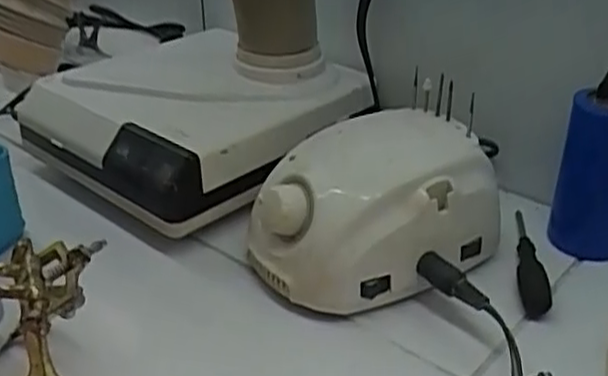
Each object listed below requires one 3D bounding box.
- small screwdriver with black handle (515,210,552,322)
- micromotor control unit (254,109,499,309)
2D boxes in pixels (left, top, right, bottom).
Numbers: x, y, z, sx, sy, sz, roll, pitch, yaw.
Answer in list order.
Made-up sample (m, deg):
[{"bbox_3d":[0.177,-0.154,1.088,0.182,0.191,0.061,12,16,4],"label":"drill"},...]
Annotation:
[{"bbox_3d":[0.142,0.044,0.445,0.018,0.013,0.109,6,31,11],"label":"small screwdriver with black handle"},{"bbox_3d":[0.039,0.013,0.433,0.136,0.088,0.102,-22,36,-32],"label":"micromotor control unit"}]

